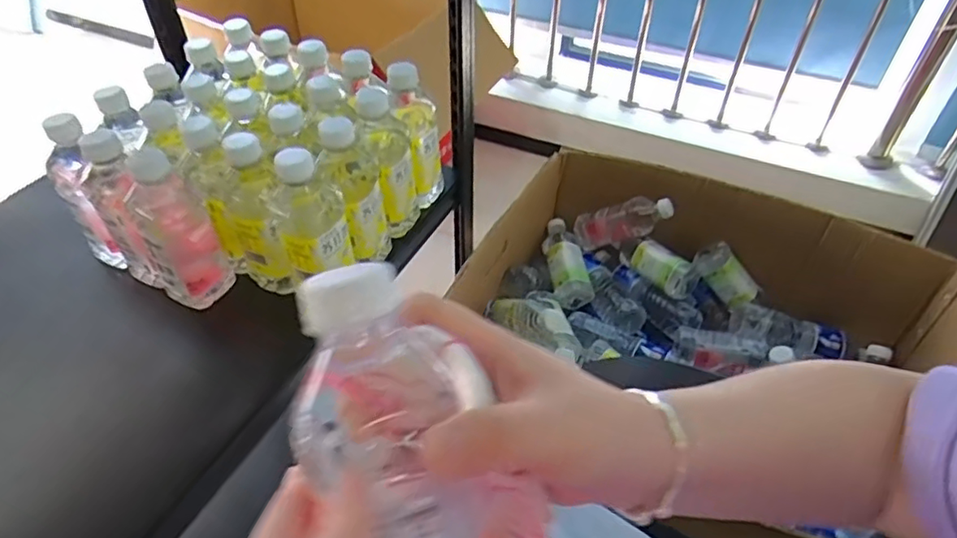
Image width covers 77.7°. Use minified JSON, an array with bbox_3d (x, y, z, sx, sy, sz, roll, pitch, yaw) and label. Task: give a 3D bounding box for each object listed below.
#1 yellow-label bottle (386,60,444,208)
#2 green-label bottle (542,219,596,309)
[{"bbox_3d":[-0.069,-0.144,0.663,0.055,0.159,0.059,-2,45,-3],"label":"yellow-label bottle"},{"bbox_3d":[0.150,-0.019,1.021,0.064,0.054,0.166,-8,63,-9],"label":"green-label bottle"}]

